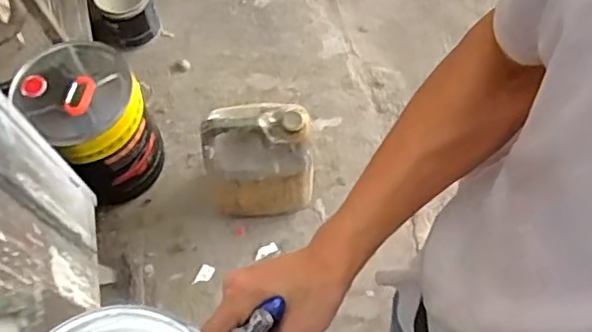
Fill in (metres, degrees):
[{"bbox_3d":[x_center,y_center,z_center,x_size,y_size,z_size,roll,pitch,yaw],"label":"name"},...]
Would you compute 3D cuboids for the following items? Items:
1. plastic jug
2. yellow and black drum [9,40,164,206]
[{"bbox_3d":[-0.076,-0.006,1.423,0.257,0.331,0.153,-16,65,-4],"label":"plastic jug"},{"bbox_3d":[-0.455,-0.108,1.449,0.234,0.312,0.251,-35,67,-13],"label":"yellow and black drum"}]

